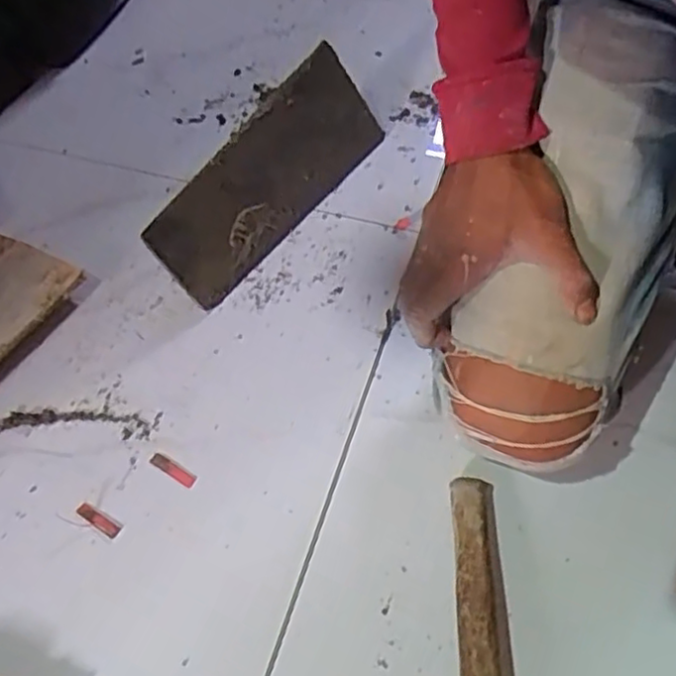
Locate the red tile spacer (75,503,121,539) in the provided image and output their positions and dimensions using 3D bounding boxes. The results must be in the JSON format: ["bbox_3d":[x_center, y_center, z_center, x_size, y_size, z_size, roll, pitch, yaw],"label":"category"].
[{"bbox_3d":[-0.182,0.138,0.518,0.037,0.004,0.011,26,60,17],"label":"red tile spacer"}]

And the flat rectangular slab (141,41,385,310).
[{"bbox_3d":[-0.061,-0.160,0.666,0.007,0.111,0.291,3,49,50],"label":"flat rectangular slab"}]

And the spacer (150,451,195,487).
[{"bbox_3d":[-0.131,0.104,0.541,0.040,0.004,0.010,27,60,18],"label":"spacer"}]

